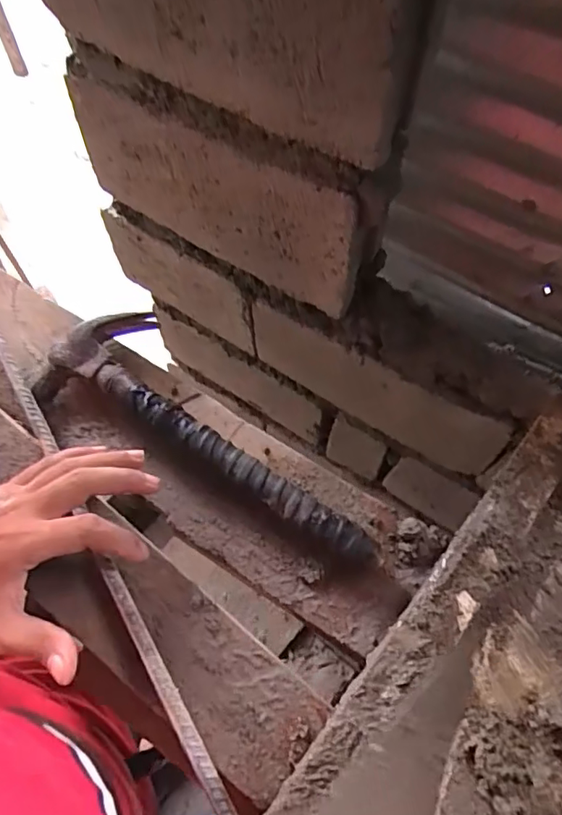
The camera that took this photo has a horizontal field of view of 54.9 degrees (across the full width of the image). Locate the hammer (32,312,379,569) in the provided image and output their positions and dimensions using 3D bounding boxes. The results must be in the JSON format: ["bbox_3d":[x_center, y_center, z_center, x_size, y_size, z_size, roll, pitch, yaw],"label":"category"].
[{"bbox_3d":[-0.052,0.014,0.461,0.323,0.038,0.111,26,67,11],"label":"hammer"}]

